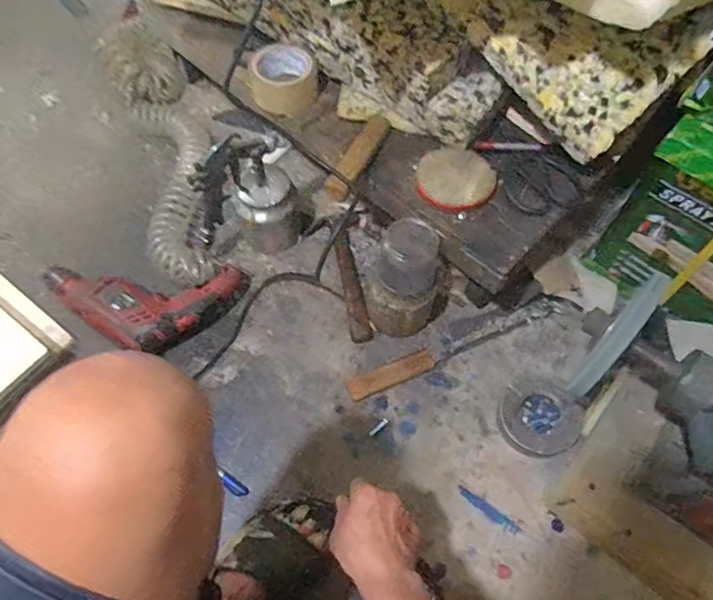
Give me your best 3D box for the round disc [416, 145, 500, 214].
[{"bbox_3d":[0.134,-0.163,0.708,0.103,0.009,0.093,31,78,15],"label":"round disc"}]

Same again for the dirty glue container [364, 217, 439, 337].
[{"bbox_3d":[0.065,-0.021,0.744,0.081,0.195,0.080,0,62,0],"label":"dirty glue container"}]

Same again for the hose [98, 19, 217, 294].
[{"bbox_3d":[-0.357,-0.309,0.979,0.149,0.075,0.659,-19,63,-10],"label":"hose"}]

